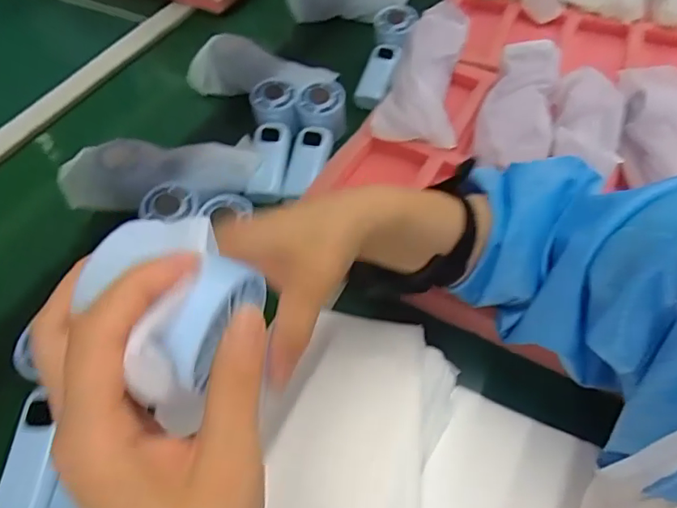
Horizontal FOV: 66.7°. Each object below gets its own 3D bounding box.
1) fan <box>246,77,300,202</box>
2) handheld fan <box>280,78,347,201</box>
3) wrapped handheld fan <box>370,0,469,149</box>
[{"bbox_3d":[-0.075,-0.134,0.580,0.054,0.034,0.157,3,67,-3],"label":"fan"},{"bbox_3d":[-0.030,-0.123,0.589,0.067,0.048,0.160,16,73,-2],"label":"handheld fan"},{"bbox_3d":[0.106,-0.204,0.596,0.093,0.038,0.182,16,73,8],"label":"wrapped handheld fan"}]

